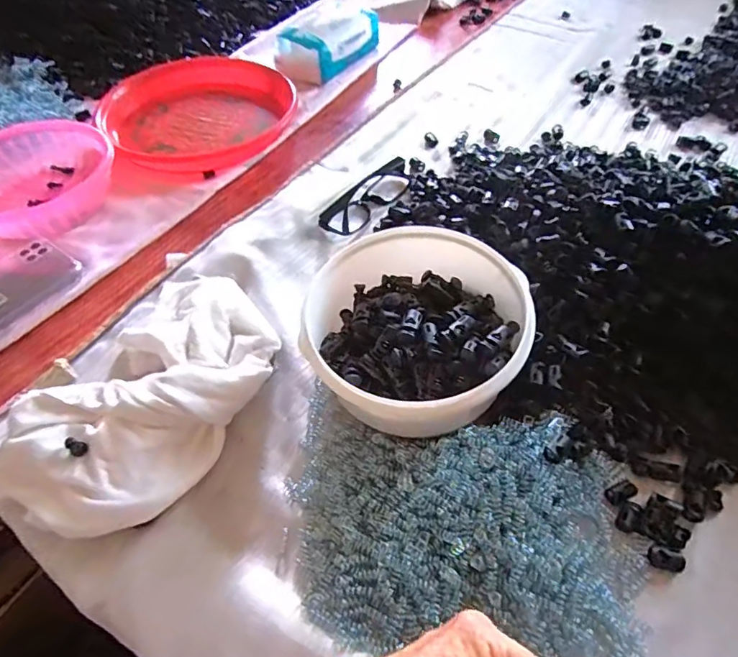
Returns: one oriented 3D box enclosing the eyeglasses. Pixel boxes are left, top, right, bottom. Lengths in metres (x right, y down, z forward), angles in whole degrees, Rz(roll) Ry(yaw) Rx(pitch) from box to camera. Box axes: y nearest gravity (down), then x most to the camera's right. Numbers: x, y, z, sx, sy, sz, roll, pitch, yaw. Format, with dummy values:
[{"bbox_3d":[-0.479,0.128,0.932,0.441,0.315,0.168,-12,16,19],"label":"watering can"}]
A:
[{"bbox_3d":[0.002,-0.149,0.534,0.036,0.030,0.134,33,61,24],"label":"eyeglasses"}]

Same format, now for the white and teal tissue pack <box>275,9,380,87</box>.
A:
[{"bbox_3d":[-0.060,-0.440,0.733,0.086,0.061,0.170,32,60,23],"label":"white and teal tissue pack"}]

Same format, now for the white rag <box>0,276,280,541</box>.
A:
[{"bbox_3d":[-0.158,0.052,0.364,0.122,0.061,0.219,27,58,21],"label":"white rag"}]

